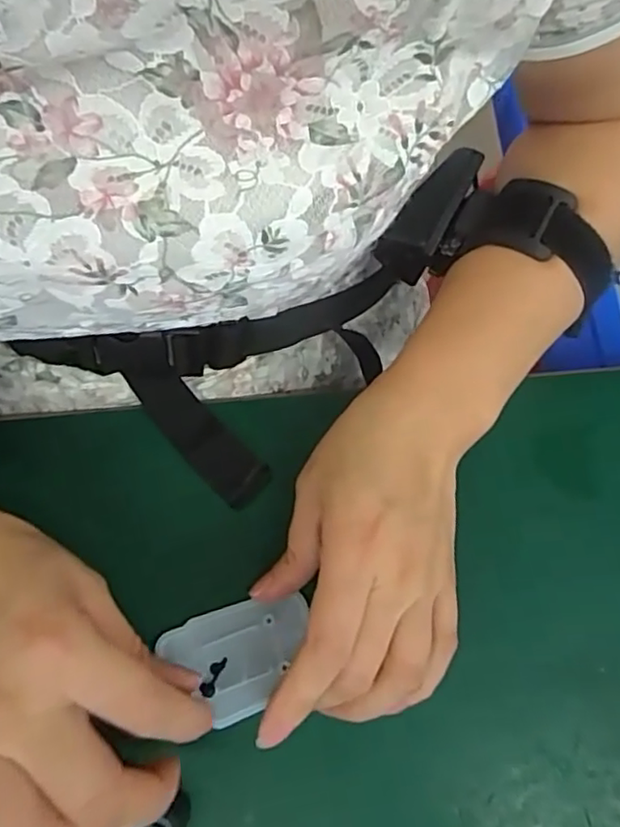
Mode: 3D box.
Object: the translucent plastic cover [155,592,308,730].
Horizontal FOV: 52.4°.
[{"bbox_3d":[-0.030,0.107,0.276,0.064,0.006,0.045,-19,72,-6],"label":"translucent plastic cover"}]

